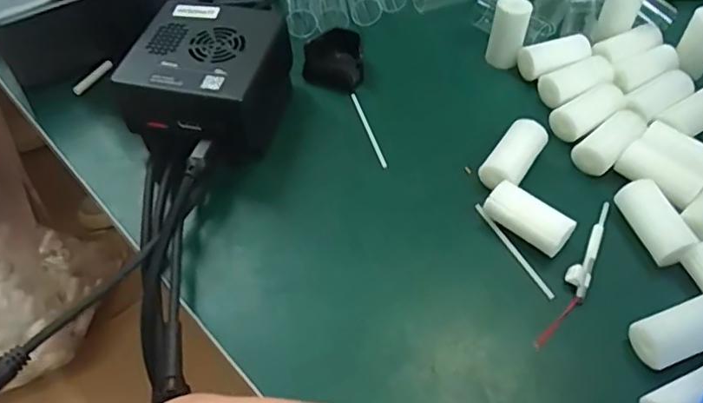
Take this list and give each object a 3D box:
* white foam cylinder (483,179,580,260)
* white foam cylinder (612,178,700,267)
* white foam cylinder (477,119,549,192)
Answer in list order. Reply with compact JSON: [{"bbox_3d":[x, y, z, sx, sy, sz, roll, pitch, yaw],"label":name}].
[{"bbox_3d":[0.086,0.010,0.279,0.040,0.020,0.018,32,60,23],"label":"white foam cylinder"},{"bbox_3d":[0.144,0.009,0.272,0.018,0.014,0.041,-15,54,-10],"label":"white foam cylinder"},{"bbox_3d":[0.086,-0.024,0.302,0.020,0.019,0.041,31,59,22],"label":"white foam cylinder"}]

